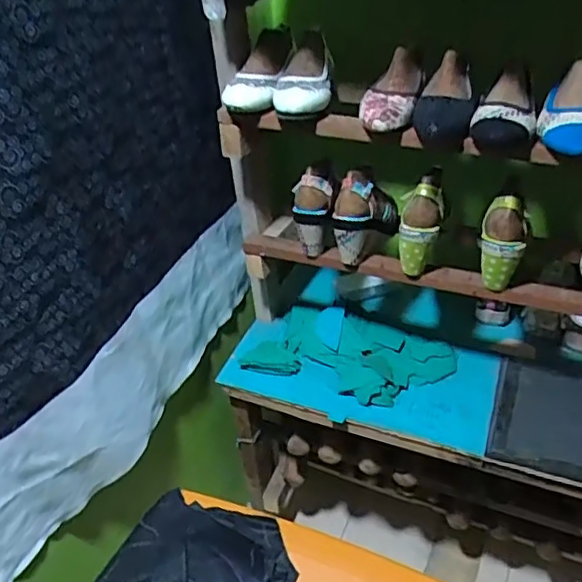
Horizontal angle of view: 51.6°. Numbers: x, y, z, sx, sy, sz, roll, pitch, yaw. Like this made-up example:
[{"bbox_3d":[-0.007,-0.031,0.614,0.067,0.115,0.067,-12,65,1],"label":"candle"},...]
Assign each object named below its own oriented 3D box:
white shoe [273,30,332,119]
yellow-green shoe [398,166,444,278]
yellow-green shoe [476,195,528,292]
[{"bbox_3d":[0.020,-0.330,0.903,0.076,0.071,0.215,1,37,7],"label":"white shoe"},{"bbox_3d":[0.206,-0.101,0.944,0.054,0.173,0.079,22,23,31],"label":"yellow-green shoe"},{"bbox_3d":[0.316,-0.071,0.907,0.063,0.139,0.052,12,40,21],"label":"yellow-green shoe"}]

